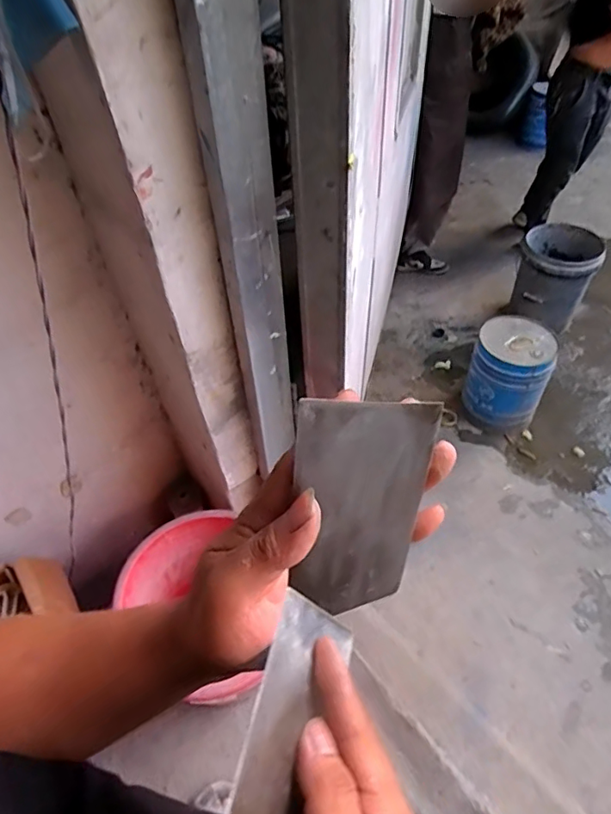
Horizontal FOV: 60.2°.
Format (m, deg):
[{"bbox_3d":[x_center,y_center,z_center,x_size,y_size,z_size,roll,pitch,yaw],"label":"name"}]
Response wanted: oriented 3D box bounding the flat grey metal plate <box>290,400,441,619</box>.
[{"bbox_3d":[0.026,0.055,0.260,0.071,0.132,0.005,-7,31,-22],"label":"flat grey metal plate"}]

